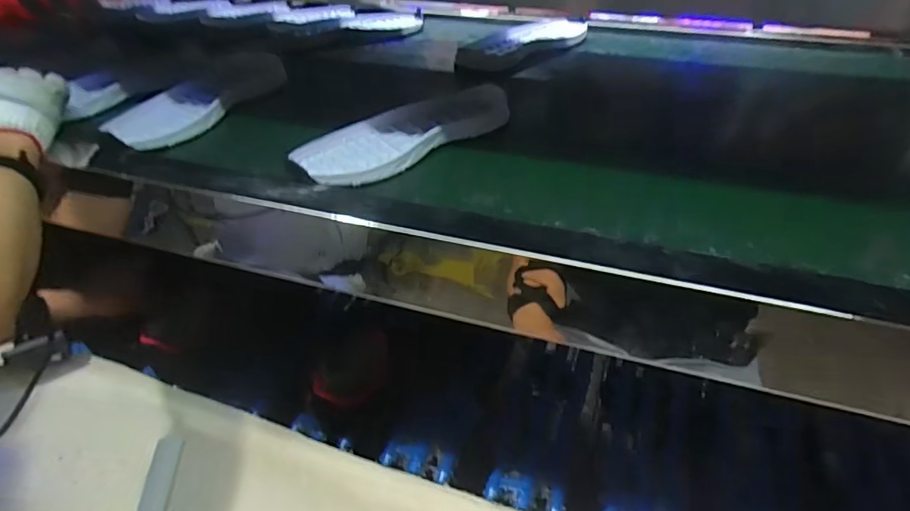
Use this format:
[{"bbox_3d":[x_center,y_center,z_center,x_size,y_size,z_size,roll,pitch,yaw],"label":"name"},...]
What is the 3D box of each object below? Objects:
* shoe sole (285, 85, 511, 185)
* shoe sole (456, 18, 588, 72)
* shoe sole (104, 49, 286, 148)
[{"bbox_3d":[-0.060,-0.143,0.592,0.245,0.028,0.109,-31,46,-33],"label":"shoe sole"},{"bbox_3d":[0.102,-0.337,0.849,0.245,0.027,0.087,-25,43,-28],"label":"shoe sole"},{"bbox_3d":[-0.308,-0.200,0.669,0.106,0.031,0.285,6,38,10],"label":"shoe sole"}]

